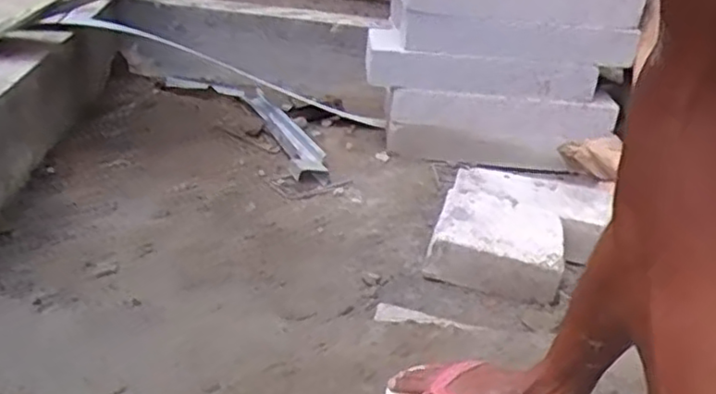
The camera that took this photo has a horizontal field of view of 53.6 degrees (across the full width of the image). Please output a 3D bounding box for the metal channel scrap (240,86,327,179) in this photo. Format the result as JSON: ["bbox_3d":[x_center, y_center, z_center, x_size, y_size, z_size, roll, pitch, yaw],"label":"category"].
[{"bbox_3d":[-0.186,-0.173,1.856,0.115,0.051,0.473,-6,28,-24],"label":"metal channel scrap"}]

